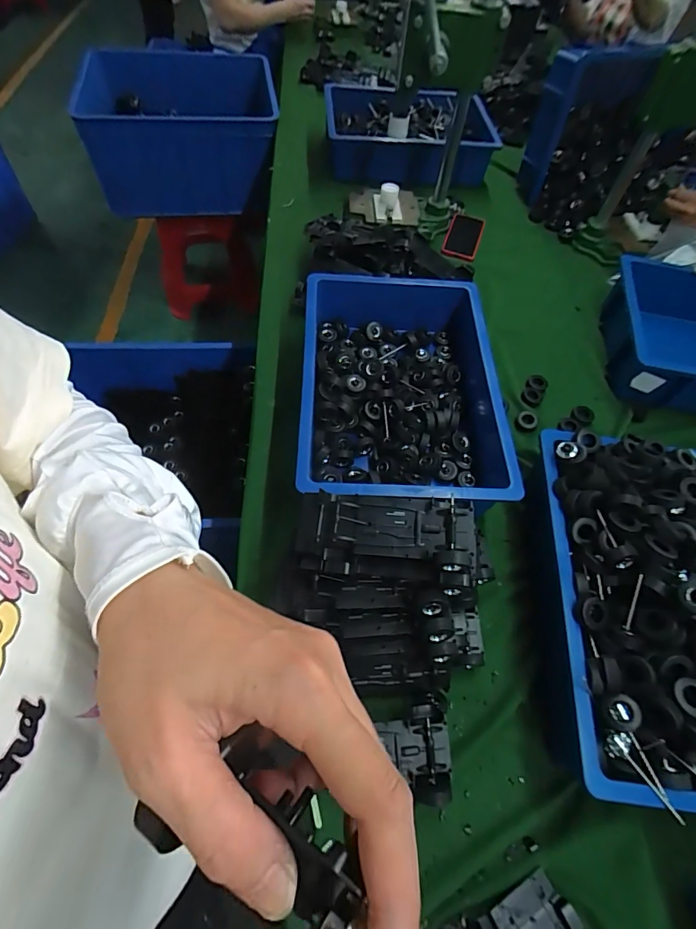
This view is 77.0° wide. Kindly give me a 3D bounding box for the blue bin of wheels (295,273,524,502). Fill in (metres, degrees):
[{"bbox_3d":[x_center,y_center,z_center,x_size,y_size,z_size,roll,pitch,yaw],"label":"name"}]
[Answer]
[{"bbox_3d":[0.091,-0.132,0.728,0.320,0.106,0.442,1,59,-4],"label":"blue bin of wheels"}]

